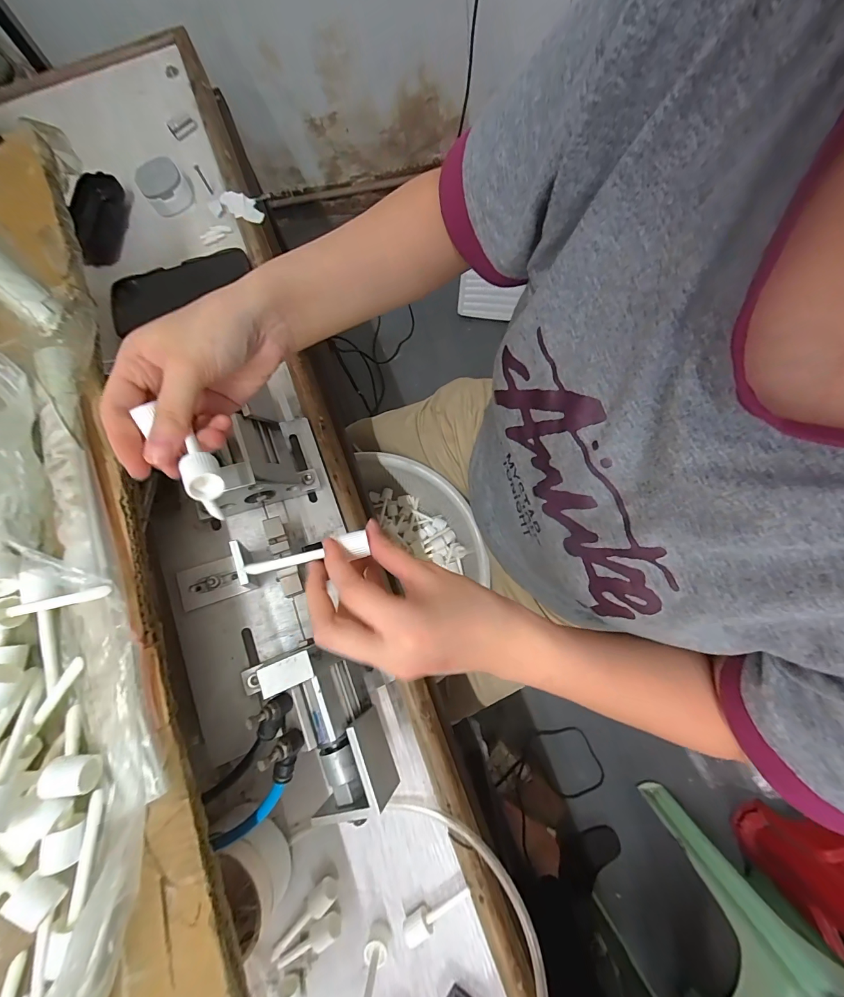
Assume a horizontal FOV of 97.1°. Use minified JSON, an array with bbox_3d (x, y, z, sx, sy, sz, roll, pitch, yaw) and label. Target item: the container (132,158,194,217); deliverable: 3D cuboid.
[{"bbox_3d":[-0.322,-0.390,0.467,0.053,0.031,0.049,0,77,1],"label":"container"}]

